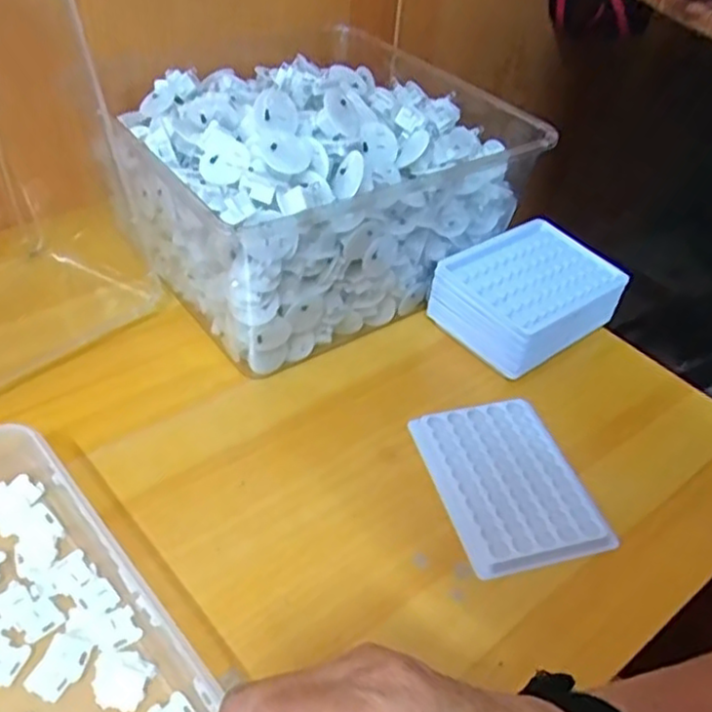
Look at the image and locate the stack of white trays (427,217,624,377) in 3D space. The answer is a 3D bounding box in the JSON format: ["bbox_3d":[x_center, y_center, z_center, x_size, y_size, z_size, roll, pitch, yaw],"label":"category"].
[{"bbox_3d":[0.142,-0.049,0.567,0.130,0.056,0.103,-26,51,-31],"label":"stack of white trays"}]

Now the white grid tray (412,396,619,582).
[{"bbox_3d":[0.101,0.084,0.464,0.093,0.016,0.126,-8,44,-16],"label":"white grid tray"}]

